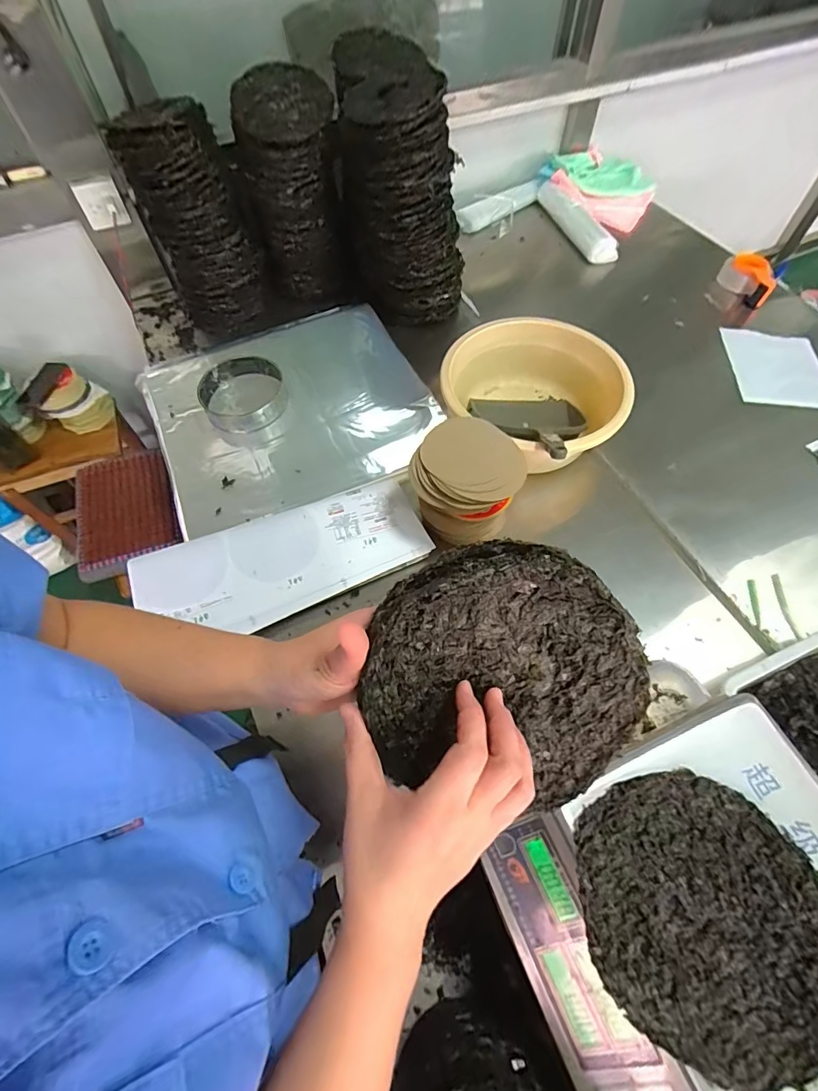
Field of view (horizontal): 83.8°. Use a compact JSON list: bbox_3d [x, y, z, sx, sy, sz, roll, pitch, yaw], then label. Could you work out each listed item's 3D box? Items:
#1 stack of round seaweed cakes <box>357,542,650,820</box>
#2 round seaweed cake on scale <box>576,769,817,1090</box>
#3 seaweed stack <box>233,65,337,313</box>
[{"bbox_3d":[0.067,0.089,0.317,0.196,0.029,0.176,17,104,-10],"label":"stack of round seaweed cakes"},{"bbox_3d":[0.233,0.287,0.359,0.182,0.017,0.186,0,61,1],"label":"round seaweed cake on scale"},{"bbox_3d":[-0.242,-0.757,1.013,0.196,0.392,0.196,-13,61,-7],"label":"seaweed stack"}]

